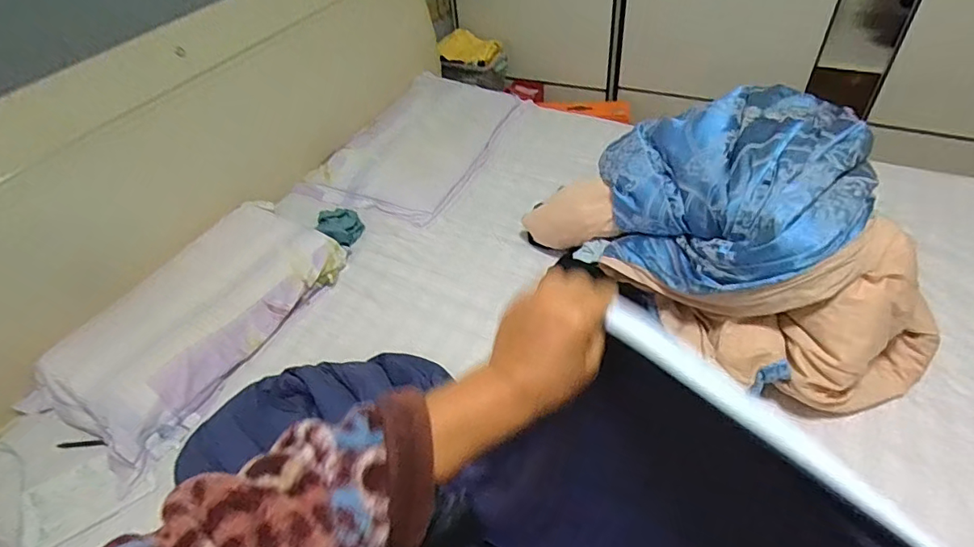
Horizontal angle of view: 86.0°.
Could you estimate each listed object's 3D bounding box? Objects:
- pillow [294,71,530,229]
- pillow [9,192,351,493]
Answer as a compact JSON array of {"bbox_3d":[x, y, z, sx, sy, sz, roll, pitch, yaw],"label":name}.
[{"bbox_3d":[-0.217,-0.450,1.748,0.456,0.071,0.738,26,59,10],"label":"pillow"},{"bbox_3d":[-0.699,0.089,1.248,0.377,0.155,0.677,19,51,24],"label":"pillow"}]

